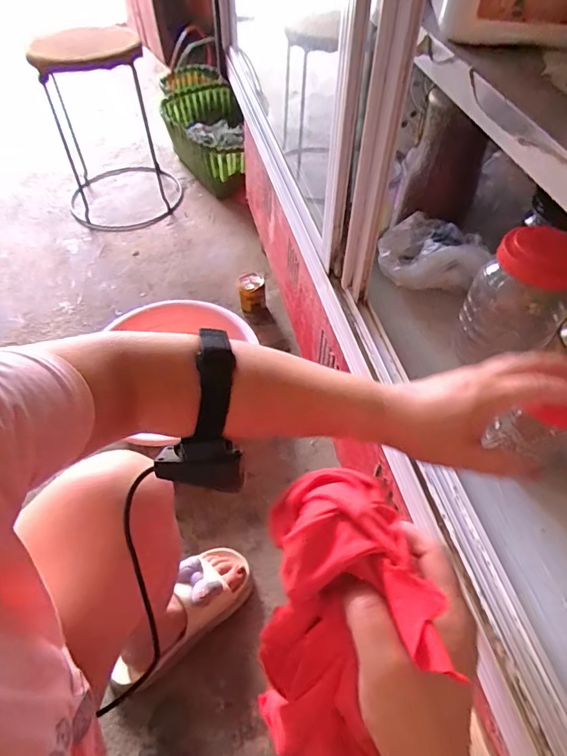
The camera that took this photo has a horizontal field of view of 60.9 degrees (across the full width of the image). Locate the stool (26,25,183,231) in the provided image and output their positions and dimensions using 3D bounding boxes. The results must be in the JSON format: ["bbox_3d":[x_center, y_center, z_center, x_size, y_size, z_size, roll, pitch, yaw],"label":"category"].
[{"bbox_3d":[-0.471,-0.658,1.285,0.307,0.455,0.363,-24,54,-16],"label":"stool"}]

